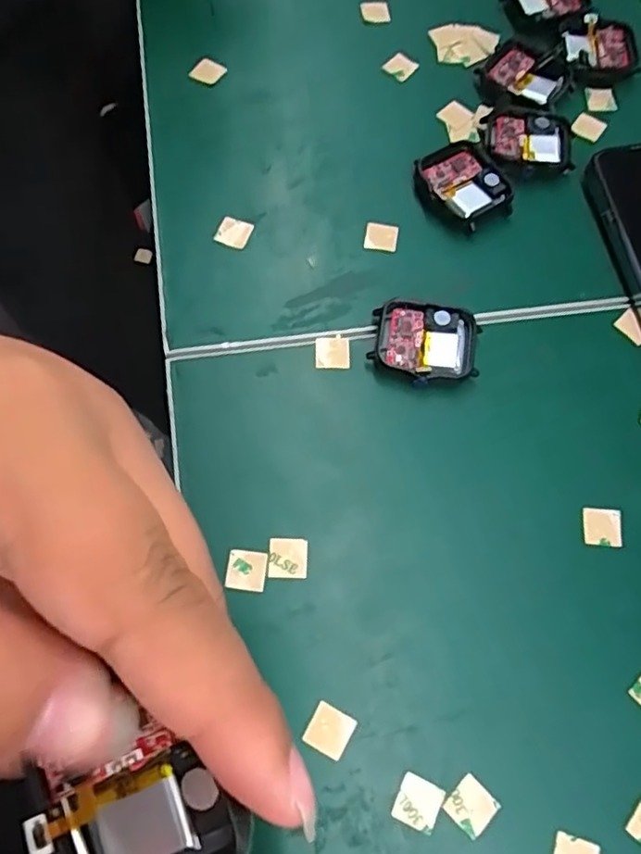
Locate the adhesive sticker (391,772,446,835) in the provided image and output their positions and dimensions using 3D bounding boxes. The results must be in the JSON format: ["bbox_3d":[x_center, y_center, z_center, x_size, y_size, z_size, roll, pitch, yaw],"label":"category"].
[{"bbox_3d":[0.035,0.135,0.223,0.015,0.004,0.016,26,69,6],"label":"adhesive sticker"}]

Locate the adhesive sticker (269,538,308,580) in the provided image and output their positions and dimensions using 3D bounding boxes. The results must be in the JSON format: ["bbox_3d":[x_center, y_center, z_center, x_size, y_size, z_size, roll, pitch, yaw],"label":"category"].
[{"bbox_3d":[-0.013,0.053,0.251,0.016,0.004,0.016,1,73,-3],"label":"adhesive sticker"}]

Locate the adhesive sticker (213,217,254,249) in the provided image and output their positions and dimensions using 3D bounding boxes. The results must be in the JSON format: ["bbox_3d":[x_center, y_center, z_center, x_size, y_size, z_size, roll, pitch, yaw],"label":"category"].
[{"bbox_3d":[-0.042,-0.095,0.301,0.015,0.004,0.016,22,71,6],"label":"adhesive sticker"}]

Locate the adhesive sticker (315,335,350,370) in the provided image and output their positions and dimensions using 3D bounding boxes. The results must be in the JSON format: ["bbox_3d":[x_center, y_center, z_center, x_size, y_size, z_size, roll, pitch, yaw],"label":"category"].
[{"bbox_3d":[0.005,-0.034,0.283,0.016,0.004,0.016,0,75,-7],"label":"adhesive sticker"}]

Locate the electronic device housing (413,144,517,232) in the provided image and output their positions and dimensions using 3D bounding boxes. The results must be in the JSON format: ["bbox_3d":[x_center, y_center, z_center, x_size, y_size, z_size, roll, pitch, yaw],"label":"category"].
[{"bbox_3d":[0.072,-0.120,0.311,0.037,0.011,0.044,-22,73,-9],"label":"electronic device housing"}]

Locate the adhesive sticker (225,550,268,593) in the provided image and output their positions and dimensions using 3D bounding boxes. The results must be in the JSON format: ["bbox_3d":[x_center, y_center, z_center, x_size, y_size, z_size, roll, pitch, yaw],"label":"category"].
[{"bbox_3d":[-0.029,0.058,0.248,0.016,0.004,0.015,7,73,-2],"label":"adhesive sticker"}]

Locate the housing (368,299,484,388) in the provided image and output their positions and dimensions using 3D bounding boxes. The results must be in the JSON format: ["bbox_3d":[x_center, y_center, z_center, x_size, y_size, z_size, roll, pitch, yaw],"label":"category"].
[{"bbox_3d":[0.047,-0.038,0.280,0.046,0.010,0.038,8,71,1],"label":"housing"}]

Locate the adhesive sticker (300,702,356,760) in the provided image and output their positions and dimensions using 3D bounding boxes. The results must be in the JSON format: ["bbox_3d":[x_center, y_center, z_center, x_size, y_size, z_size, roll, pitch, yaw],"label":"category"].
[{"bbox_3d":[0.003,0.112,0.228,0.015,0.004,0.015,27,72,8],"label":"adhesive sticker"}]

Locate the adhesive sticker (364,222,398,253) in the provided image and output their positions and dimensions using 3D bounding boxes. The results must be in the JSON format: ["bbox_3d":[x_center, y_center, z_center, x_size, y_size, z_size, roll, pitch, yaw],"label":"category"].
[{"bbox_3d":[0.030,-0.093,0.304,0.015,0.004,0.014,8,71,1],"label":"adhesive sticker"}]

